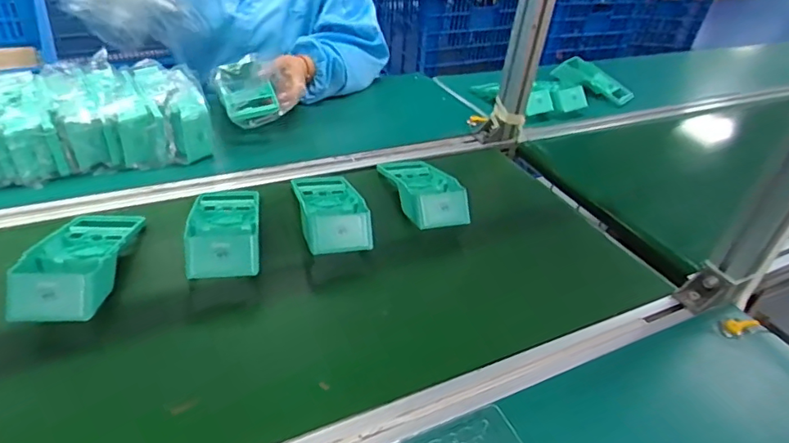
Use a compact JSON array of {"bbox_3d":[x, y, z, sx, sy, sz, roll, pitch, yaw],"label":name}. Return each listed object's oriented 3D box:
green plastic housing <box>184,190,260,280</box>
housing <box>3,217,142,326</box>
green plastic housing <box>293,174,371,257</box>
[{"bbox_3d":[-0.210,0.003,0.649,0.087,0.050,0.182,-2,37,-12],"label":"green plastic housing"},{"bbox_3d":[-0.347,0.035,0.584,0.088,0.053,0.191,0,37,-10],"label":"housing"},{"bbox_3d":[-0.085,-0.025,0.713,0.089,0.045,0.186,-5,38,-16],"label":"green plastic housing"}]

